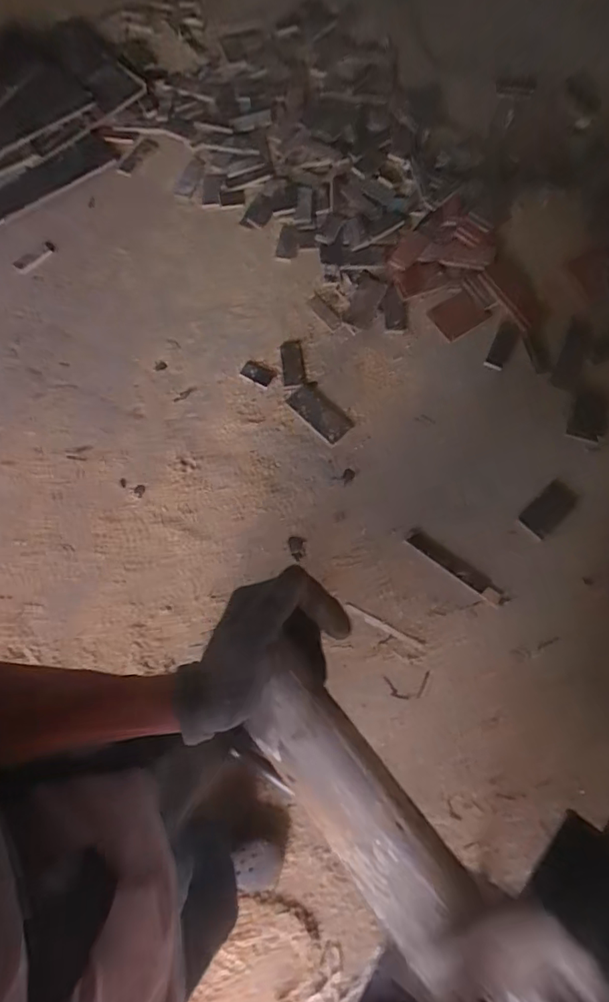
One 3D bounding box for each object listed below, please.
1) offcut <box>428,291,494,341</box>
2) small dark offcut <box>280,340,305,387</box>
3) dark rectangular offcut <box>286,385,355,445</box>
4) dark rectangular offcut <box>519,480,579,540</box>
[{"bbox_3d":[0.503,-0.609,1.741,0.162,0.015,0.134,-34,77,-1],"label":"offcut"},{"bbox_3d":[-0.037,-0.434,1.657,0.066,0.015,0.153,-6,70,0],"label":"small dark offcut"},{"bbox_3d":[0.047,-0.269,1.607,0.097,0.016,0.202,-43,75,-13],"label":"dark rectangular offcut"},{"bbox_3d":[0.700,0.023,1.508,0.194,0.012,0.092,-40,79,-16],"label":"dark rectangular offcut"}]

